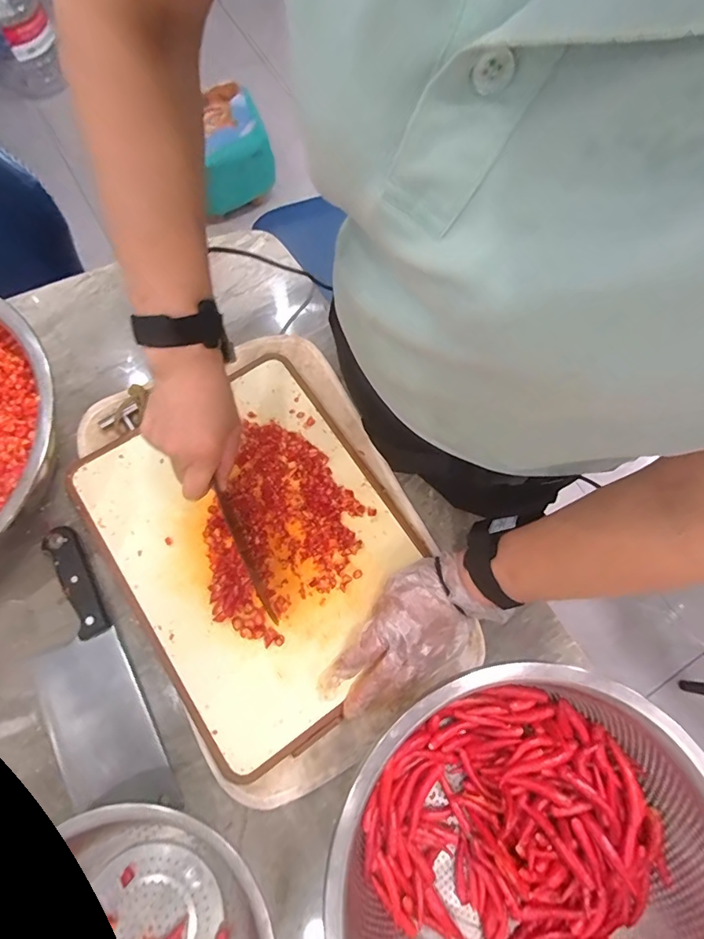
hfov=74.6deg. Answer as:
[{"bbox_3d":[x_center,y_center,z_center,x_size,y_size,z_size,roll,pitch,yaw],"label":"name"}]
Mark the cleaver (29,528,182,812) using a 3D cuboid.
[{"bbox_3d":[-0.250,0.189,0.424,0.079,0.024,0.259,-26,76,-9],"label":"cleaver"}]

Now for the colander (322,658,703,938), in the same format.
[{"bbox_3d":[0.125,0.299,0.349,0.265,0.124,0.260,1,73,-2],"label":"colander"}]

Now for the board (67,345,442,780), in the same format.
[{"bbox_3d":[-0.091,0.073,0.455,0.263,0.019,0.333,-34,78,-11],"label":"board"}]

